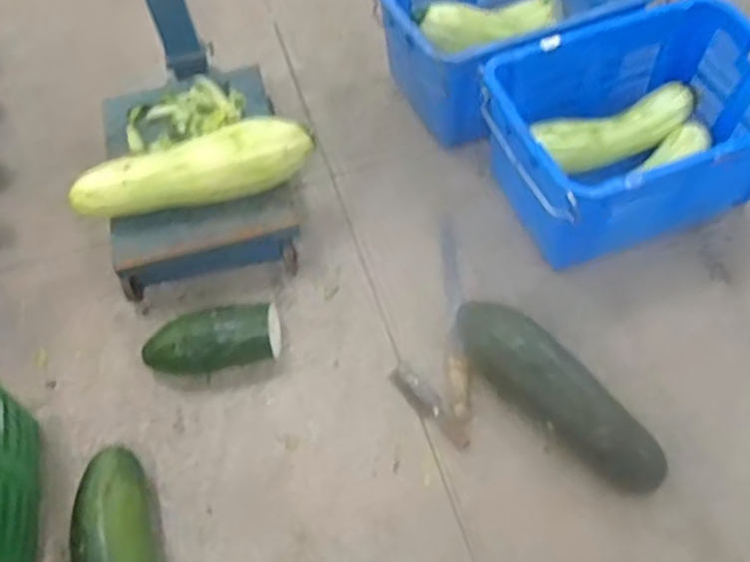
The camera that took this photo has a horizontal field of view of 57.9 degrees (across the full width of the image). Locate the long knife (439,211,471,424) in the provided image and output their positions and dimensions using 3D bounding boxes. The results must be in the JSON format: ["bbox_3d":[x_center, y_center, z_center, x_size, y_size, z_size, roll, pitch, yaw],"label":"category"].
[{"bbox_3d":[0.183,0.075,1.571,0.045,0.027,0.498,-2,57,3],"label":"long knife"}]

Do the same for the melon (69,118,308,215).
[{"bbox_3d":[-0.423,-0.260,1.558,0.561,0.125,0.138,-13,57,-3],"label":"melon"}]

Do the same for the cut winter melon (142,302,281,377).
[{"bbox_3d":[-0.375,0.140,1.532,0.304,0.133,0.122,-8,57,-1],"label":"cut winter melon"}]

